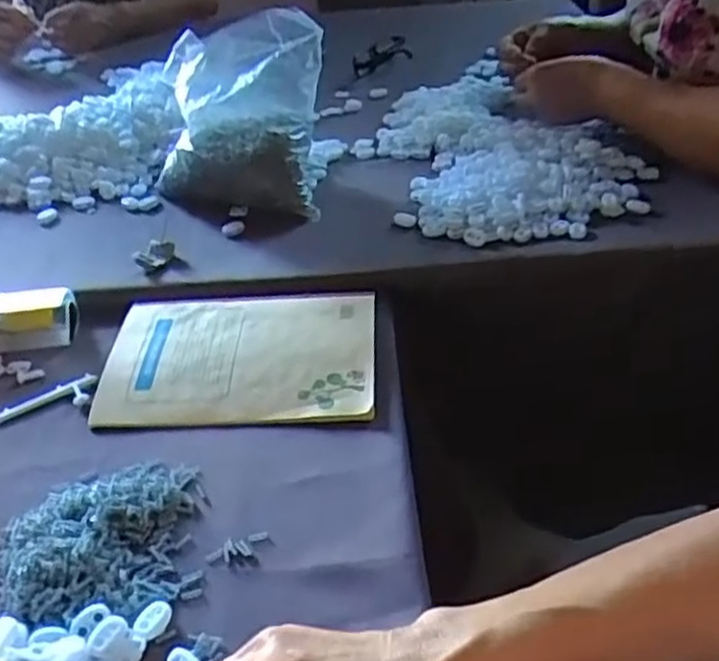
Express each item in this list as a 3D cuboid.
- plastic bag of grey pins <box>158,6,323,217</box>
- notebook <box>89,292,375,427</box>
[{"bbox_3d":[-0.124,-0.216,0.742,0.157,0.152,0.139,4,40,13],"label":"plastic bag of grey pins"},{"bbox_3d":[-0.091,0.015,0.577,0.203,0.009,0.140,-3,39,5],"label":"notebook"}]

